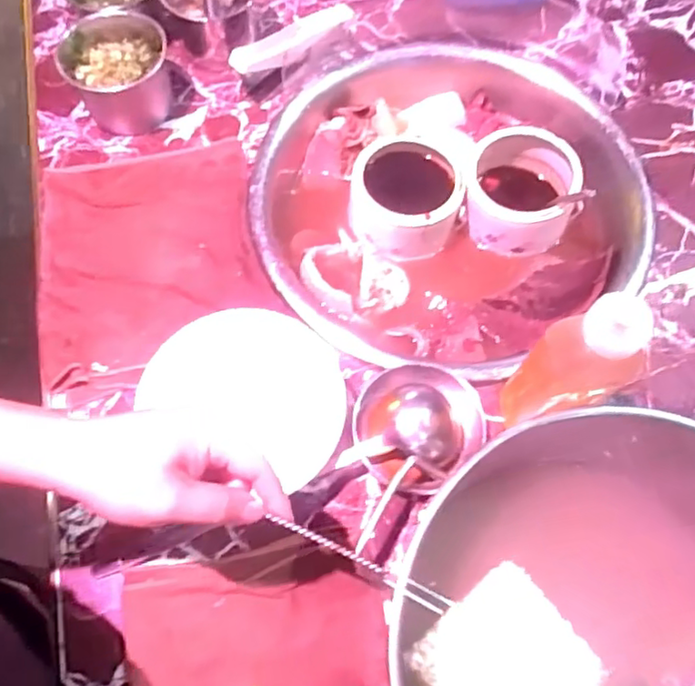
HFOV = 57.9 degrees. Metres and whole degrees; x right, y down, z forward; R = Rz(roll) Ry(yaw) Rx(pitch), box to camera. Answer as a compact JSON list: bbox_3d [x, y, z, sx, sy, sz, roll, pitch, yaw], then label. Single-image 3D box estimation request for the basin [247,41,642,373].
[{"bbox_3d":[0.111,-0.158,0.722,0.412,0.079,0.423,0,66,0],"label":"basin"}]

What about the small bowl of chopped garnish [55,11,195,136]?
[{"bbox_3d":[-0.254,-0.312,0.719,0.122,0.067,0.118,0,66,0],"label":"small bowl of chopped garnish"}]

